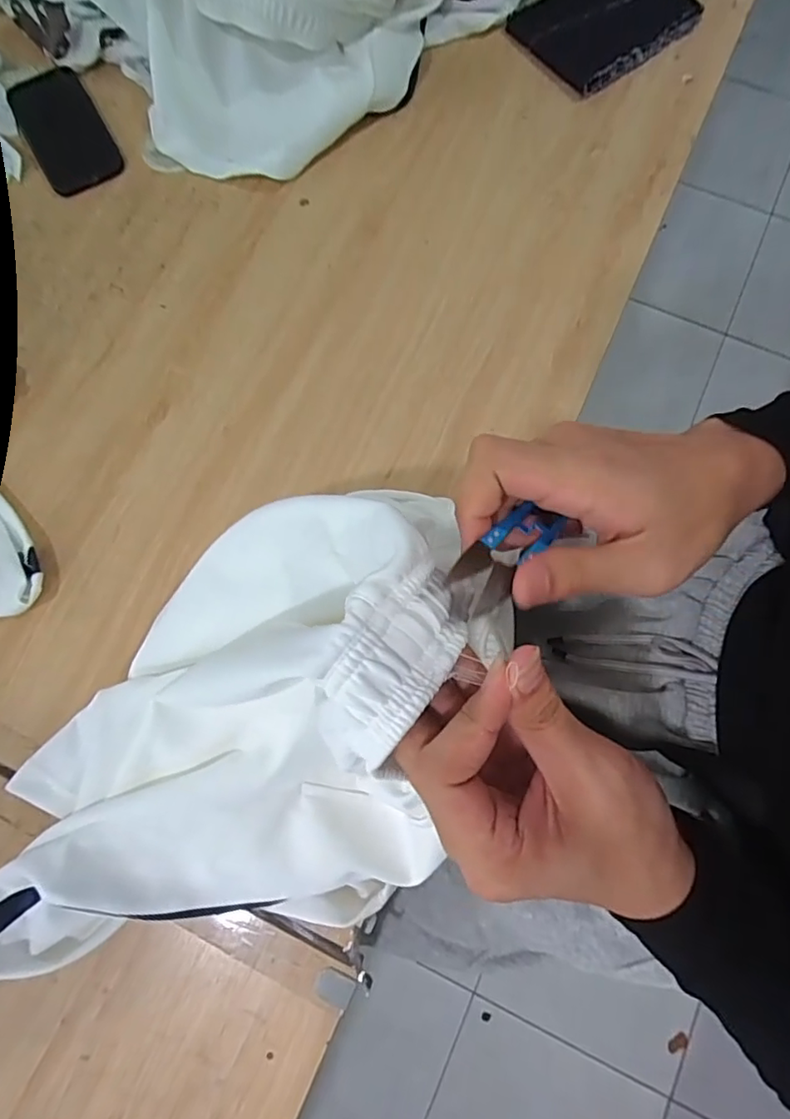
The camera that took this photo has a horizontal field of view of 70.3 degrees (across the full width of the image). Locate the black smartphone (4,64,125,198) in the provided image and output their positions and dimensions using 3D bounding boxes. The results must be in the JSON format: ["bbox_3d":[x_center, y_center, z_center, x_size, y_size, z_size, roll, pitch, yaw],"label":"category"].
[{"bbox_3d":[-0.353,-0.461,0.596,0.078,0.011,0.158,-28,78,-6],"label":"black smartphone"}]

